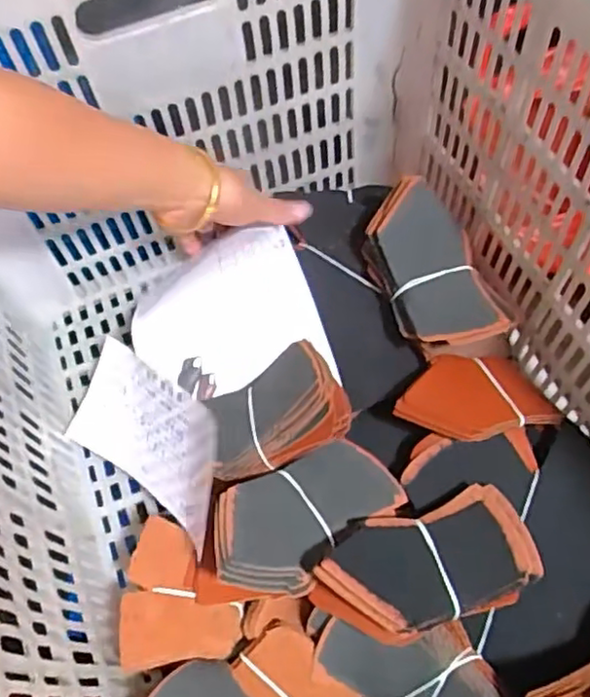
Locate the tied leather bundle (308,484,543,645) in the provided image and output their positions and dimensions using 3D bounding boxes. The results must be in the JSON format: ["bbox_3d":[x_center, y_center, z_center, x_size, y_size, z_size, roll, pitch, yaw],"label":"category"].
[{"bbox_3d":[0.087,0.144,0.431,0.145,0.041,0.074,-13,60,-20],"label":"tied leather bundle"}]

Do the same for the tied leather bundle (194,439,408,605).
[{"bbox_3d":[0.001,0.121,0.459,0.153,0.057,0.086,-27,61,-30],"label":"tied leather bundle"}]

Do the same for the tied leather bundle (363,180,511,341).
[{"bbox_3d":[0.106,-0.063,0.530,0.073,0.057,0.142,-20,61,-8],"label":"tied leather bundle"}]

